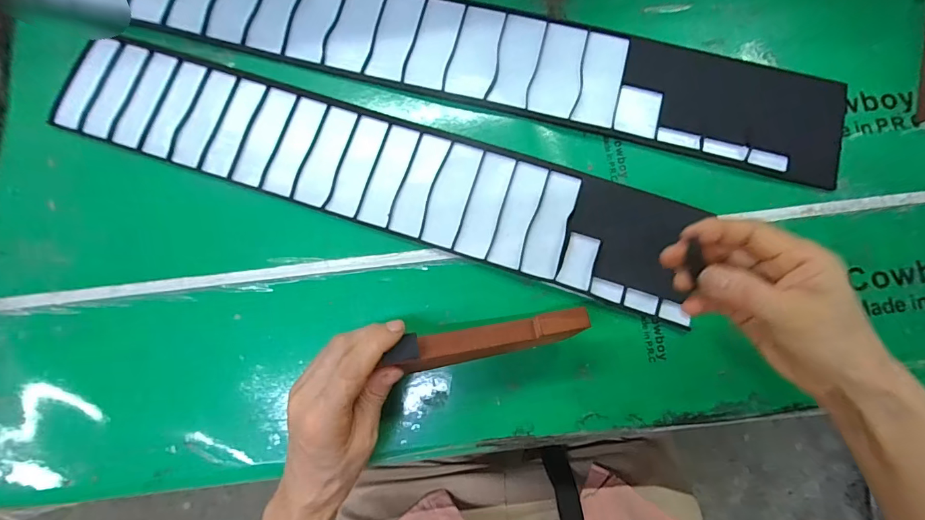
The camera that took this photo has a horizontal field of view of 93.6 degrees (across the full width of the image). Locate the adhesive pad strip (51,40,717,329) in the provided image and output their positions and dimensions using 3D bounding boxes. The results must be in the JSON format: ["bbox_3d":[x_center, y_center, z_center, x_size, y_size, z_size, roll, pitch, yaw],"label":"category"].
[{"bbox_3d":[-0.081,-0.080,0.364,0.537,0.006,0.090,18,81,4],"label":"adhesive pad strip"}]

